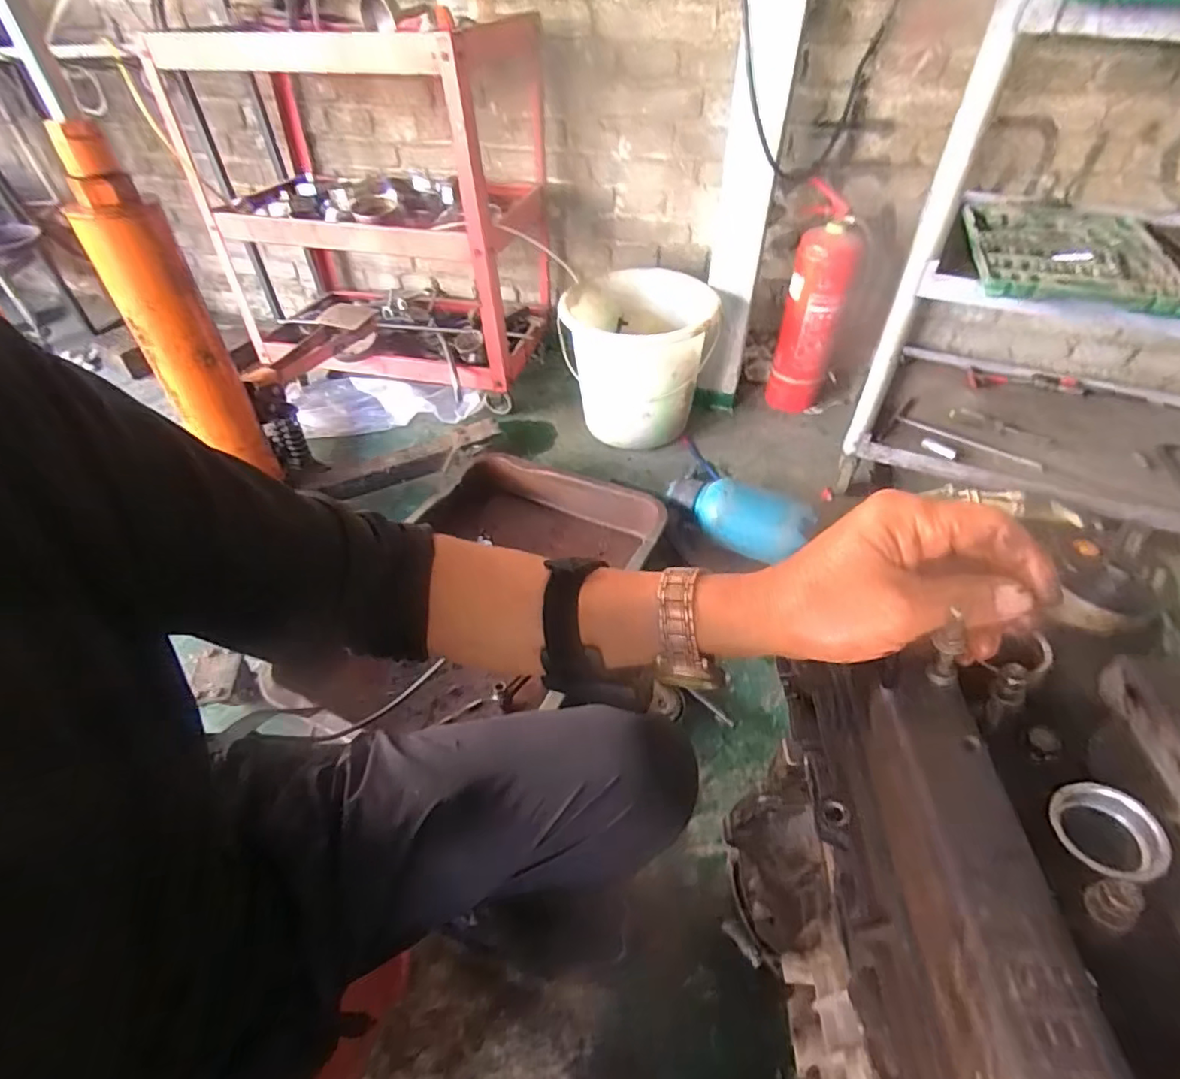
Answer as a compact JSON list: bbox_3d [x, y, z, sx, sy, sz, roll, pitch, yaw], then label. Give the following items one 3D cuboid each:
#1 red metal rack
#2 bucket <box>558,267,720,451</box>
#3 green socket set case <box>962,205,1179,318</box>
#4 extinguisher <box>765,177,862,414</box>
[{"bbox_3d":[-0.455,-0.738,1.331,0.672,0.654,0.422,11,46,11],"label":"red metal rack"},{"bbox_3d":[0.107,-0.410,1.356,0.330,0.306,0.256,8,45,8],"label":"bucket"},{"bbox_3d":[0.776,-0.473,0.961,0.282,0.039,0.380,14,47,14],"label":"green socket set case"},{"bbox_3d":[0.516,-0.521,1.360,0.133,0.448,0.119,15,47,15],"label":"extinguisher"}]

